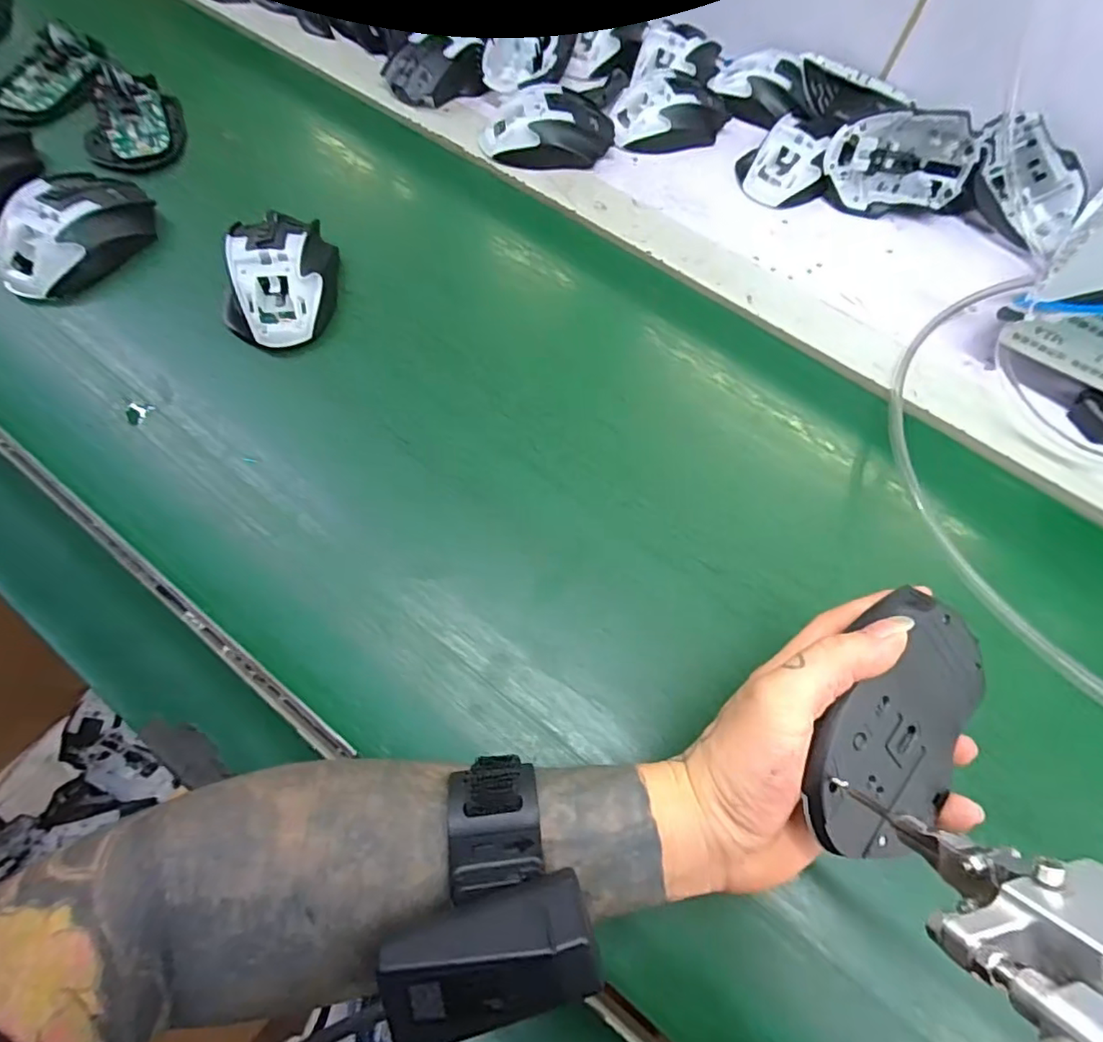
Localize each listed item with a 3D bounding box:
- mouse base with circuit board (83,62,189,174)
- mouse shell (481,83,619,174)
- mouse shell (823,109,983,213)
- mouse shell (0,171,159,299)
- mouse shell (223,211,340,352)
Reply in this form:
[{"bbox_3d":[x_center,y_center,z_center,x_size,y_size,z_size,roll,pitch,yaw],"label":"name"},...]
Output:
[{"bbox_3d":[-0.351,-0.334,0.478,0.078,0.025,0.118,-26,70,-14],"label":"mouse base with circuit board"},{"bbox_3d":[-0.003,-0.343,0.496,0.111,0.031,0.065,5,65,-1],"label":"mouse shell"},{"bbox_3d":[0.290,-0.301,0.482,0.112,0.071,0.026,8,32,7],"label":"mouse shell"},{"bbox_3d":[-0.348,-0.212,0.416,0.067,0.038,0.111,28,67,9],"label":"mouse shell"},{"bbox_3d":[-0.192,-0.175,0.408,0.067,0.043,0.104,-2,66,-4],"label":"mouse shell"}]

